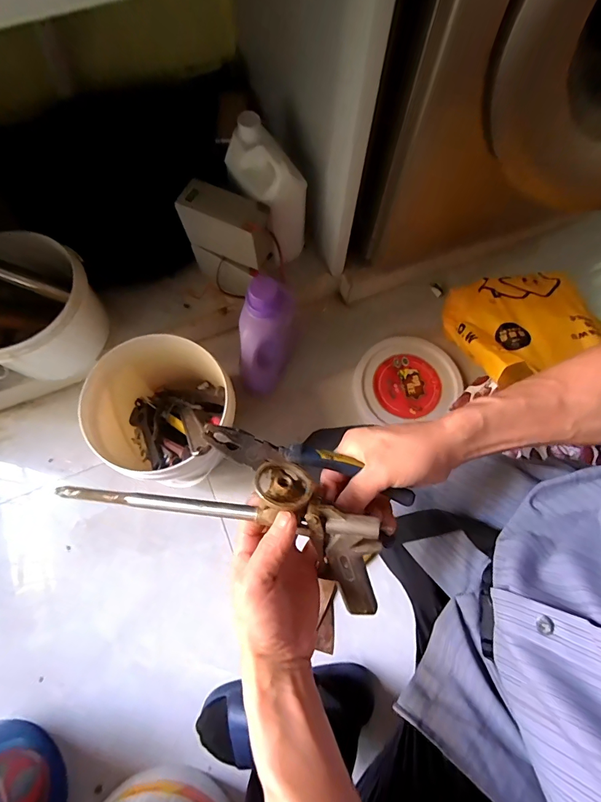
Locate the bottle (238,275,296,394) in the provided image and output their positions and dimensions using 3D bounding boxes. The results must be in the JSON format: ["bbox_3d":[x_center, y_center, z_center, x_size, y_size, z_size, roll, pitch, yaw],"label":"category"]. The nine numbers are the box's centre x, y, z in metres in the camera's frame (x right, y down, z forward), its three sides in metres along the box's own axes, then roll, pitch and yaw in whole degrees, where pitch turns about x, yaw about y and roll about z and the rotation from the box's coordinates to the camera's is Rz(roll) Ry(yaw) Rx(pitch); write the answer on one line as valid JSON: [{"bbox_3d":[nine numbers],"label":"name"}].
[{"bbox_3d":[-0.063,-0.100,0.682,0.087,0.252,0.070,10,42,2],"label":"bottle"}]

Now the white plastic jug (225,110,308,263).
[{"bbox_3d":[-0.058,-0.374,0.708,0.103,0.194,0.153,-32,76,-11],"label":"white plastic jug"}]

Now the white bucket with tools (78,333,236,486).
[{"bbox_3d":[-0.250,0.021,0.685,0.208,0.196,0.208,0,73,-1],"label":"white bucket with tools"}]

